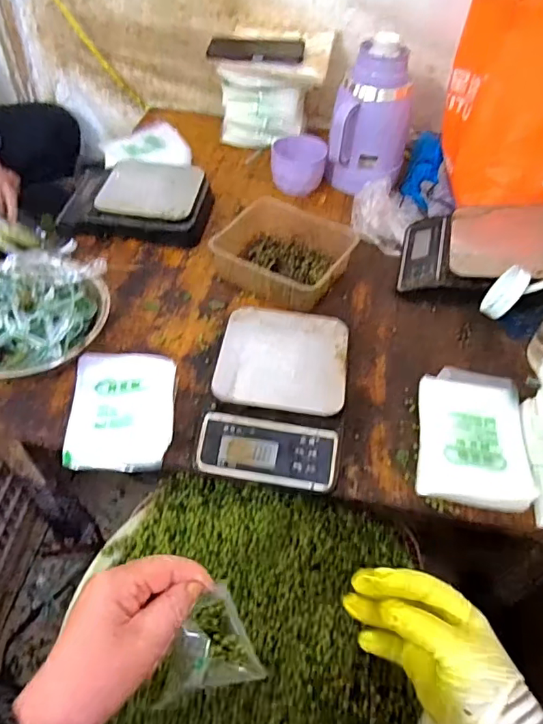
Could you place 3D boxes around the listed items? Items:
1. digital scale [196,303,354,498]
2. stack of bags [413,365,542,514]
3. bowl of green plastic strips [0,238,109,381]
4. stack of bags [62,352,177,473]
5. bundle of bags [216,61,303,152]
[{"bbox_3d":[0.008,0.032,0.585,0.148,0.054,0.213,8,51,4],"label":"digital scale"},{"bbox_3d":[0.224,0.082,0.568,0.113,0.031,0.156,9,51,4],"label":"stack of bags"},{"bbox_3d":[-0.293,-0.065,0.628,0.183,0.082,0.190,2,50,-2],"label":"bowl of green plastic strips"},{"bbox_3d":[-0.168,0.054,0.577,0.113,0.025,0.145,1,50,-2],"label":"stack of bags"},{"bbox_3d":[-0.018,-0.460,0.936,0.150,0.135,0.035,9,51,4],"label":"bundle of bags"}]

